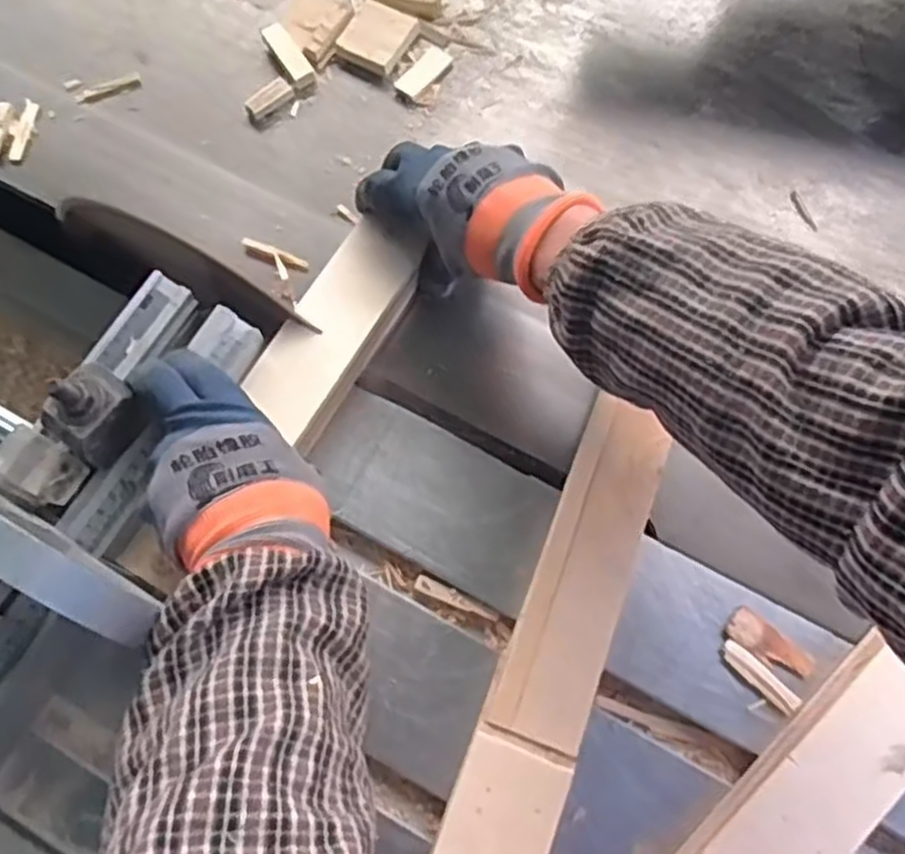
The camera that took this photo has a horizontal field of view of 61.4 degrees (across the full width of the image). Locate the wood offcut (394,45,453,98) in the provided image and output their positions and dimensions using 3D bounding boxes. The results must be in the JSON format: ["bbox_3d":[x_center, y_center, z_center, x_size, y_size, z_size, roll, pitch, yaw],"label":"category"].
[{"bbox_3d":[-0.023,-0.280,0.598,0.024,0.004,0.051,38,76,13],"label":"wood offcut"}]

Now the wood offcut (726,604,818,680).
[{"bbox_3d":[0.188,0.129,0.450,0.053,0.006,0.022,38,76,13],"label":"wood offcut"}]

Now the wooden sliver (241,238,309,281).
[{"bbox_3d":[-0.128,-0.125,0.546,0.049,0.004,0.022,43,77,14],"label":"wooden sliver"}]

